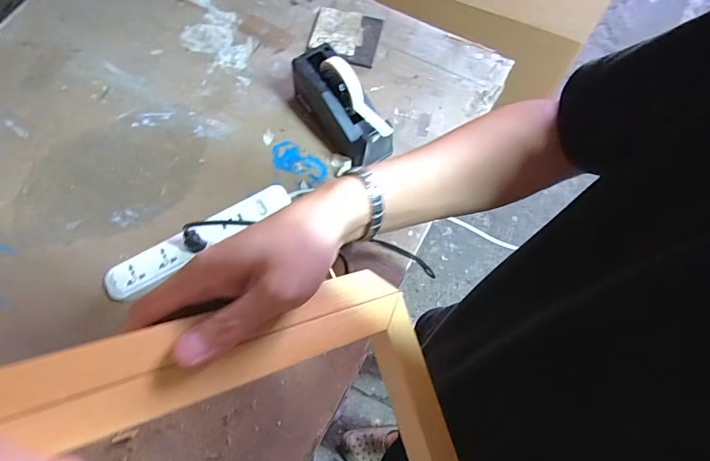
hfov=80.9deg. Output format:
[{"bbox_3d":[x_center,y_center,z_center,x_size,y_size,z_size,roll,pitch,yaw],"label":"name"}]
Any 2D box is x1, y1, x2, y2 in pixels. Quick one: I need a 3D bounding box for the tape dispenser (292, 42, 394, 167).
[{"bbox_3d":[-0.026,-0.211,0.691,0.087,0.117,0.209,-36,75,-13],"label":"tape dispenser"}]

